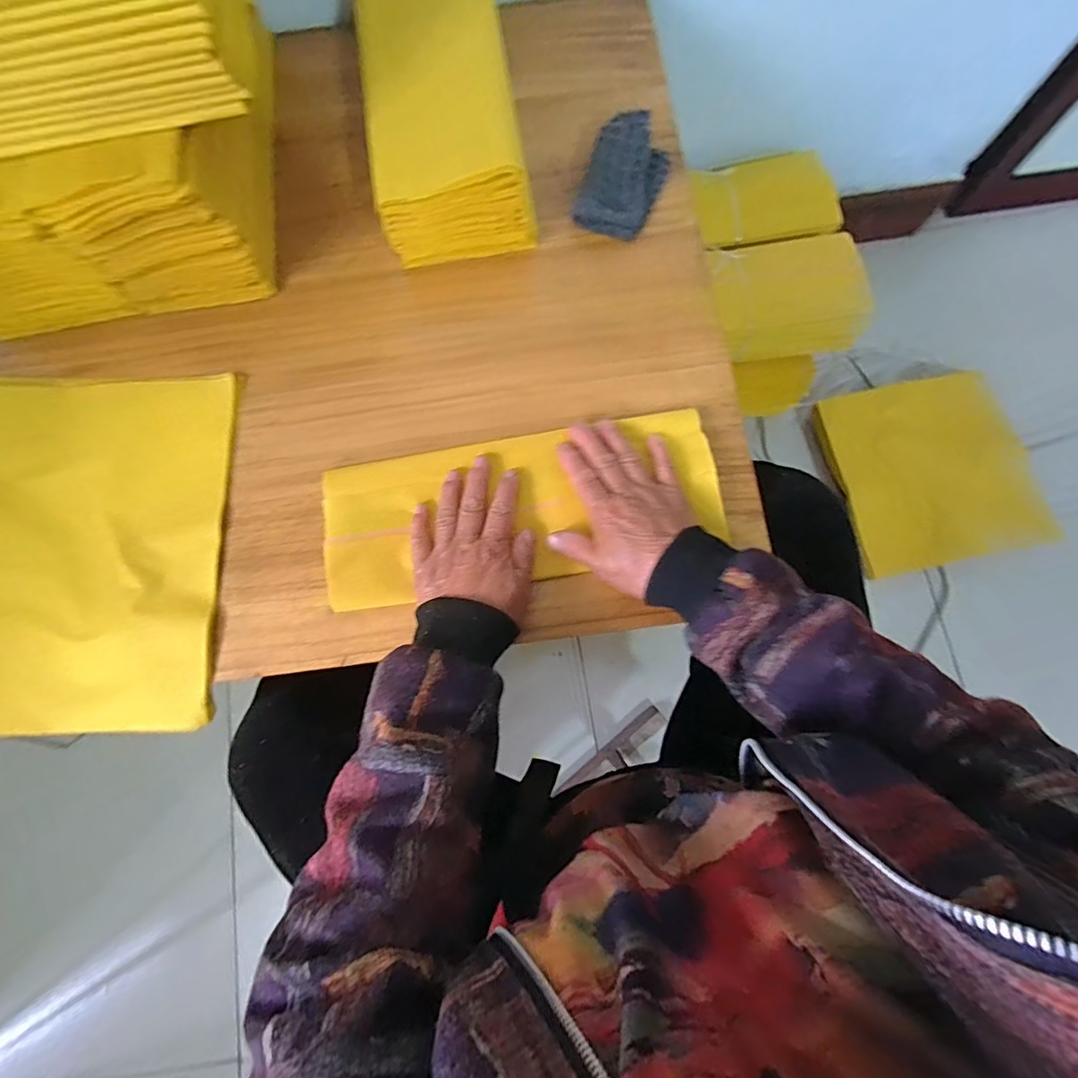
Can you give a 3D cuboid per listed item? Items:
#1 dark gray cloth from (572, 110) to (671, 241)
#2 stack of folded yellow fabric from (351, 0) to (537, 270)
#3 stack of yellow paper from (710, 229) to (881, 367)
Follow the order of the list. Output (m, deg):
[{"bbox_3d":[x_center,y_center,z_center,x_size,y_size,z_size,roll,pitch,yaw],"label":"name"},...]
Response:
[{"bbox_3d":[0.079,-0.340,0.478,0.070,0.029,0.105,24,80,6],"label":"dark gray cloth"},{"bbox_3d":[-0.092,-0.429,0.479,0.135,0.101,0.332,-9,78,0],"label":"stack of folded yellow fabric"},{"bbox_3d":[0.340,-0.333,0.712,0.199,0.081,0.148,-3,100,9],"label":"stack of yellow paper"}]

